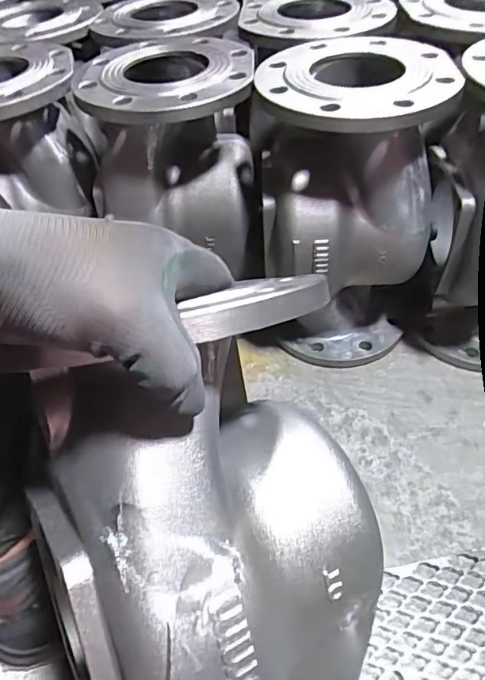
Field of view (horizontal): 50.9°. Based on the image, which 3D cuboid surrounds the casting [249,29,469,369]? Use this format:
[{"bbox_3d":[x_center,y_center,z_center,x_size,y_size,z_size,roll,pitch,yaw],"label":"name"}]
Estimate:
[{"bbox_3d":[0.127,-0.158,0.665,0.197,0.372,0.207,-2,48,3],"label":"casting"}]

